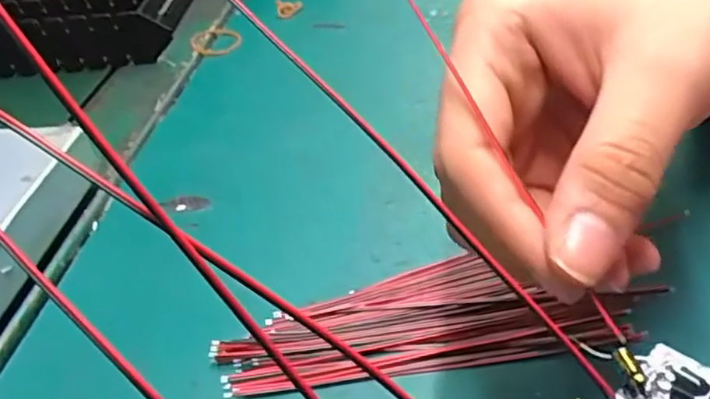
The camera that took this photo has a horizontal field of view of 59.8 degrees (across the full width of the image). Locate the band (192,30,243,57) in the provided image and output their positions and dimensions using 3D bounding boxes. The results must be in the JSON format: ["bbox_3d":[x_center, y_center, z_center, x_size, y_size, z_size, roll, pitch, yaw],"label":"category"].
[{"bbox_3d":[-0.088,-0.101,0.394,0.031,0.006,0.032,-21,40,-13],"label":"band"}]

